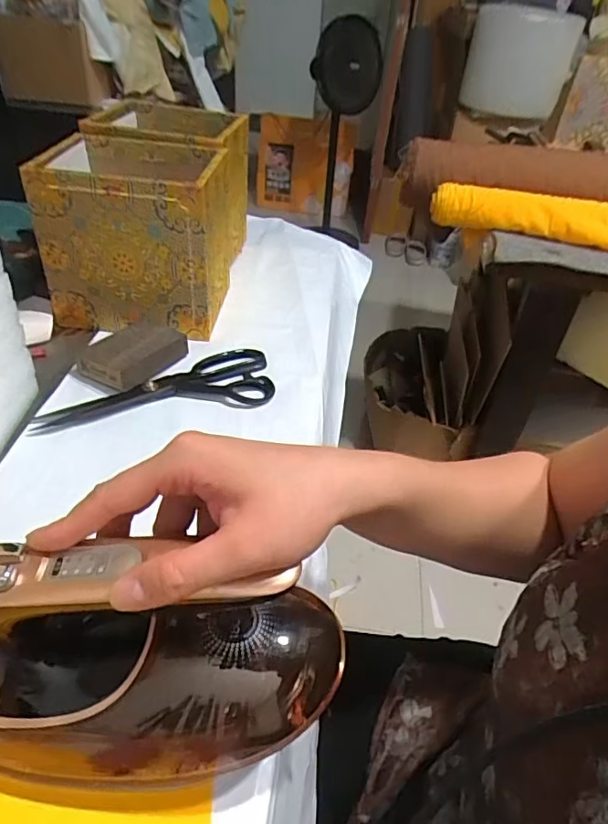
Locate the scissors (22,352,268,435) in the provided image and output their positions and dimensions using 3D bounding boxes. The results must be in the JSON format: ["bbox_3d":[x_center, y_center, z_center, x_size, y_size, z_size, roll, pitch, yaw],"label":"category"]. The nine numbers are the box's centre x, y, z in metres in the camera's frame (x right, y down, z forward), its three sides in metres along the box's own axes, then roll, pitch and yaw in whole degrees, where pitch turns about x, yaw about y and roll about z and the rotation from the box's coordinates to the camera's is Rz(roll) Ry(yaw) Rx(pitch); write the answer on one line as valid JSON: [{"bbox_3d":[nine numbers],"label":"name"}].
[{"bbox_3d":[-0.148,-0.024,0.553,0.239,0.010,0.088,-11,43,-20],"label":"scissors"}]

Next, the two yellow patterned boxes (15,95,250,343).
[{"bbox_3d":[-0.189,-0.250,0.682,0.189,0.174,0.276,6,40,-1],"label":"two yellow patterned boxes"}]

